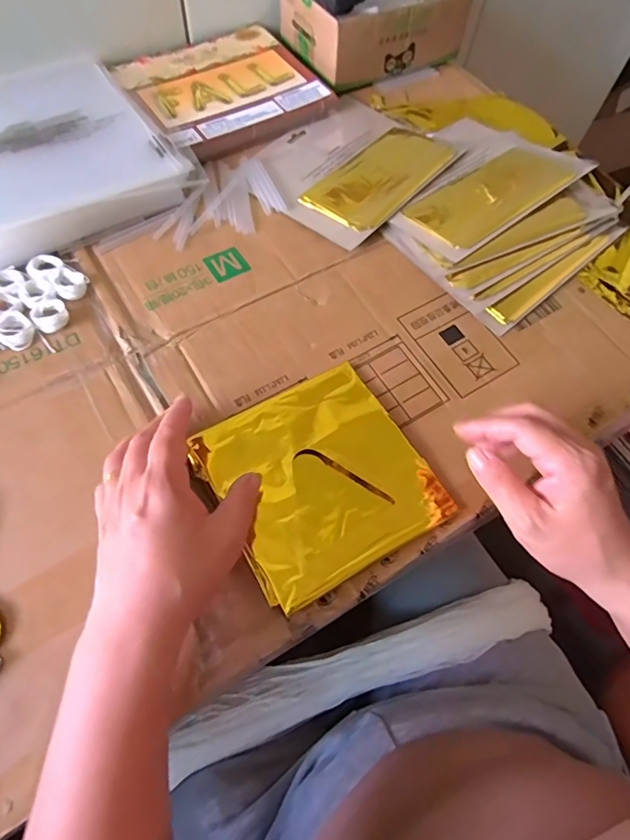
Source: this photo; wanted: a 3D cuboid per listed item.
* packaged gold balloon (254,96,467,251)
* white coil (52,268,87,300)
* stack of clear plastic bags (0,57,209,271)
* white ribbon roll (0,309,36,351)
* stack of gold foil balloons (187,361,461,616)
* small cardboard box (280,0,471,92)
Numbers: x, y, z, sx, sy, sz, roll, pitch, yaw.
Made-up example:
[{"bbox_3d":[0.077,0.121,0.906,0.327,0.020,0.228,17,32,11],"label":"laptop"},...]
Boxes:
[{"bbox_3d":[0.037,-0.262,0.492,0.160,0.016,0.188,42,69,16],"label":"packaged gold balloon"},{"bbox_3d":[-0.209,-0.116,0.417,0.025,0.008,0.029,-27,68,-15],"label":"white coil"},{"bbox_3d":[-0.261,-0.252,0.464,0.220,0.029,0.228,-32,70,-17],"label":"stack of clear plastic bags"},{"bbox_3d":[-0.239,-0.072,0.389,0.026,0.008,0.035,-40,72,-20],"label":"white ribbon roll"},{"bbox_3d":[0.004,0.039,0.354,0.145,0.015,0.140,-27,68,-15],"label":"stack of gold foil balloons"},{"bbox_3d":[0.067,-0.466,0.566,0.186,0.070,0.134,-24,68,-14],"label":"small cardboard box"}]

